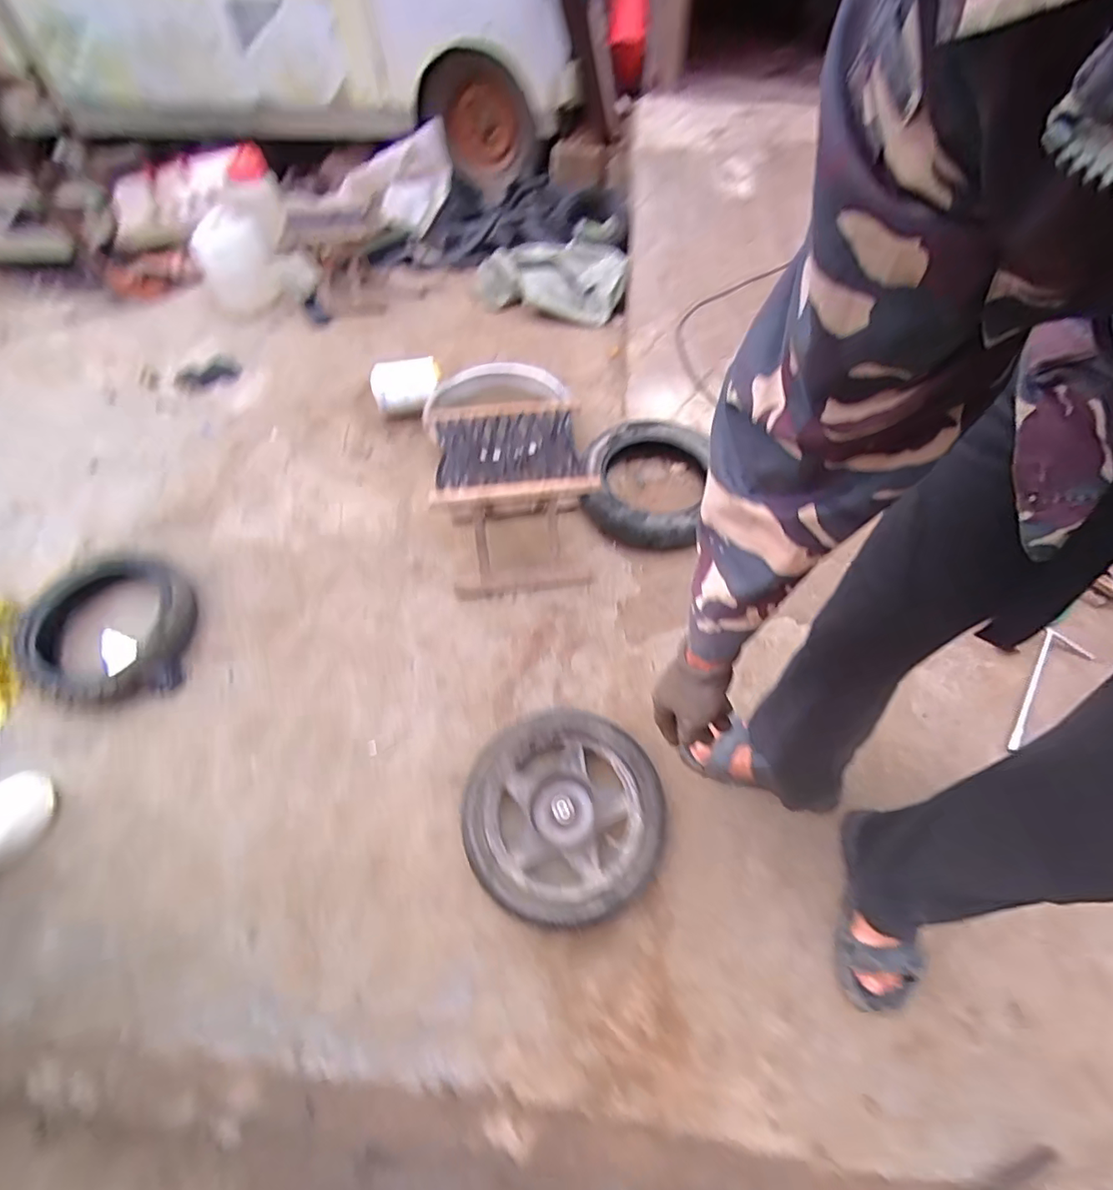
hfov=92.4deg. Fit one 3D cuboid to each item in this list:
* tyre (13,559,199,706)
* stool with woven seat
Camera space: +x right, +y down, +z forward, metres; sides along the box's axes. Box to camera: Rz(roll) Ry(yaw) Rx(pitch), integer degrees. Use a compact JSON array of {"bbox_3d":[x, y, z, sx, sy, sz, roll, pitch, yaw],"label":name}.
[{"bbox_3d":[-0.926,0.063,1.114,0.334,0.084,0.315,0,52,0],"label":"tyre"},{"bbox_3d":[-0.087,-0.192,1.126,0.303,0.313,0.273,-7,62,-2],"label":"stool with woven seat"}]

